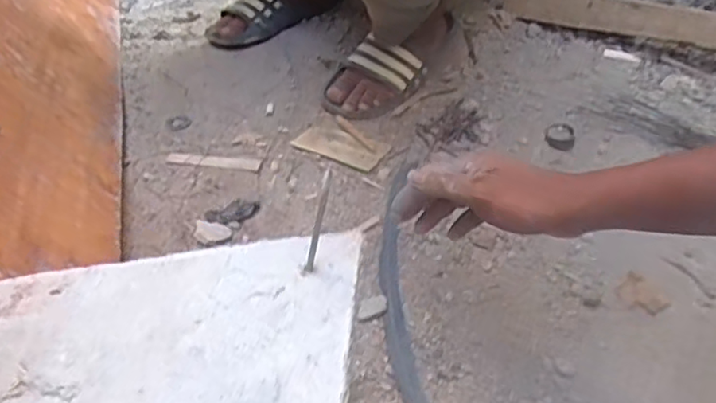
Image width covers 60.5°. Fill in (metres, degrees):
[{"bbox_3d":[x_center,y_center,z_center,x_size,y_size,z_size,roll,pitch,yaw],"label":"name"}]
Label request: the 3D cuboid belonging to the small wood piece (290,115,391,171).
[{"bbox_3d":[-0.018,-0.081,0.833,0.124,0.006,0.078,22,50,24],"label":"small wood piece"}]

